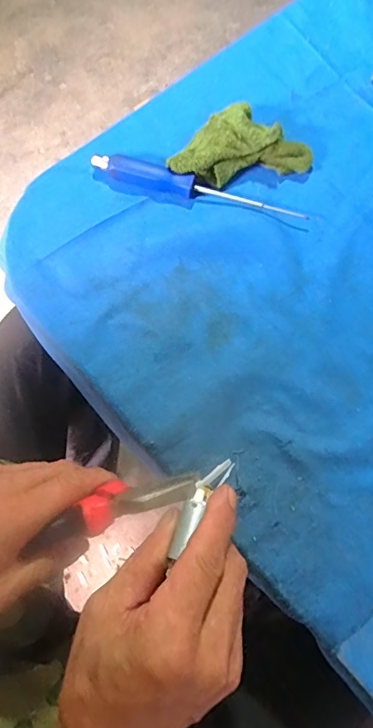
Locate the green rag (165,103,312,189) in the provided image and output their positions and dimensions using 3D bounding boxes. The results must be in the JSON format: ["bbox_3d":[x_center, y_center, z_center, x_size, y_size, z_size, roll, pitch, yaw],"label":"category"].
[{"bbox_3d":[0.047,-0.194,0.412,0.123,0.033,0.060,-5,73,-3],"label":"green rag"}]

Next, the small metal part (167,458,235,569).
[{"bbox_3d":[0.007,0.080,0.269,0.012,0.010,0.066,34,51,9],"label":"small metal part"}]

